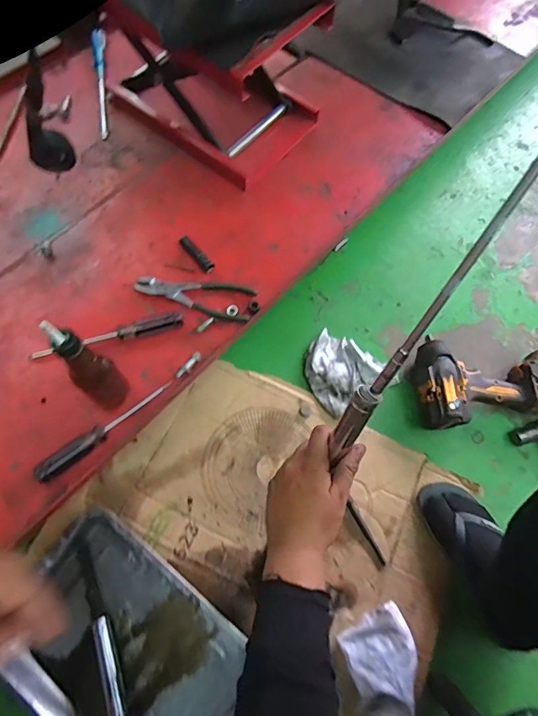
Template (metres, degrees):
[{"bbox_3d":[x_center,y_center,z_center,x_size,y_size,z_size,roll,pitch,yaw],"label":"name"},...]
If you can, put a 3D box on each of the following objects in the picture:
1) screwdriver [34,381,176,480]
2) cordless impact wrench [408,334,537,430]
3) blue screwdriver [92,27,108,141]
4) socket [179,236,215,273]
[{"bbox_3d":[-0.235,0.100,0.623,0.211,0.023,0.030,-36,73,-16],"label":"screwdriver"},{"bbox_3d":[0.405,0.034,0.800,0.266,0.084,0.164,-7,68,-6],"label":"cordless impact wrench"},{"bbox_3d":[-0.339,-0.561,0.874,0.032,0.036,0.277,-8,68,-6],"label":"blue screwdriver"},{"bbox_3d":[-0.124,-0.177,0.743,0.021,0.025,0.075,-39,74,-17],"label":"socket"}]

